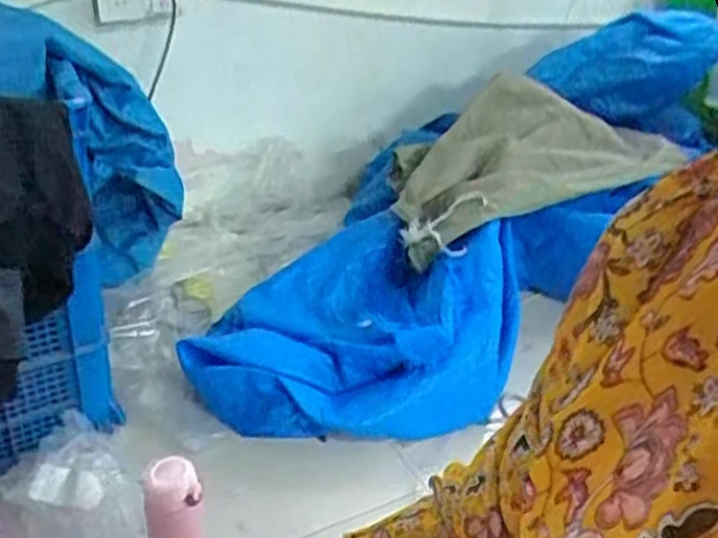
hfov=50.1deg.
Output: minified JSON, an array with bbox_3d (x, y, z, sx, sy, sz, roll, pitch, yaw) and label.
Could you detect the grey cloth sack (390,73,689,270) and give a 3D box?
[{"bbox_3d":[0.338,-0.246,1.665,0.633,0.196,0.377,-12,35,-26],"label":"grey cloth sack"}]

